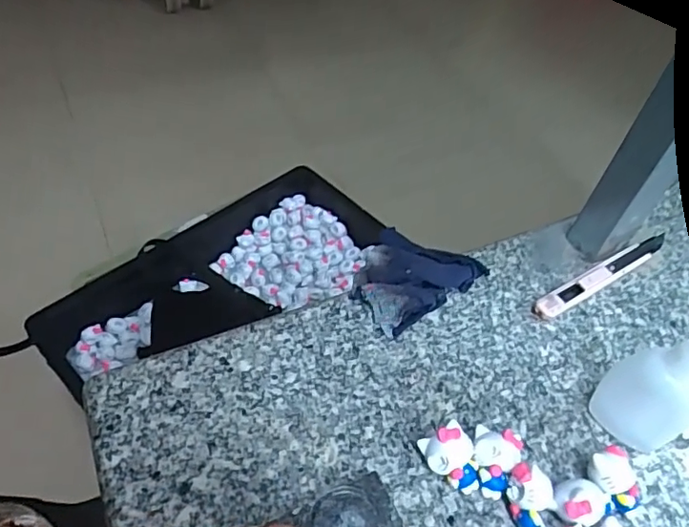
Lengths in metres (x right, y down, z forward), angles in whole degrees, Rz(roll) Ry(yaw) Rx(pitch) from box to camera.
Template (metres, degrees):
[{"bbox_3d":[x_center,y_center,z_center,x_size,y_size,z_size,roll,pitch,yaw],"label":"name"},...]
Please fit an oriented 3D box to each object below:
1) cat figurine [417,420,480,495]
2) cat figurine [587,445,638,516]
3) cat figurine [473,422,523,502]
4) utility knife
[{"bbox_3d":[0.057,0.105,0.290,0.024,0.024,0.032,-17,54,-18],"label":"cat figurine"},{"bbox_3d":[0.142,0.117,0.291,0.027,0.022,0.028,-16,54,-18],"label":"cat figurine"},{"bbox_3d":[0.080,0.107,0.293,0.024,0.023,0.032,15,51,7],"label":"cat figurine"},{"bbox_3d":[0.187,0.006,0.392,0.138,0.012,0.016,-25,57,-24],"label":"utility knife"}]

